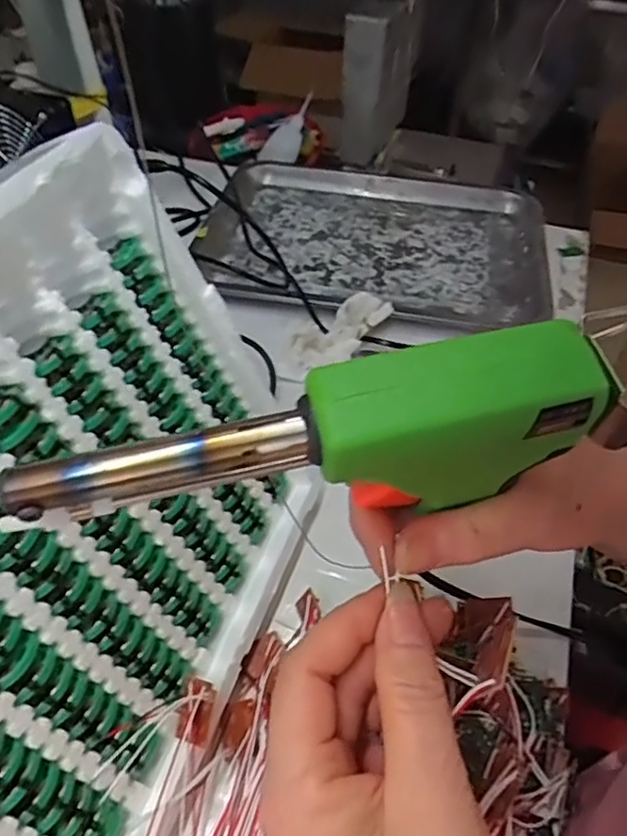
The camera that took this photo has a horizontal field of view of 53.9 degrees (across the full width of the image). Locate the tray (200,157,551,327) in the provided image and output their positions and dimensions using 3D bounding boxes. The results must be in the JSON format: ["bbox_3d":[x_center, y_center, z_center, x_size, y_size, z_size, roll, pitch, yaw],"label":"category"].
[{"bbox_3d":[0.065,-0.189,0.656,0.357,0.033,0.266,9,46,5],"label":"tray"}]

